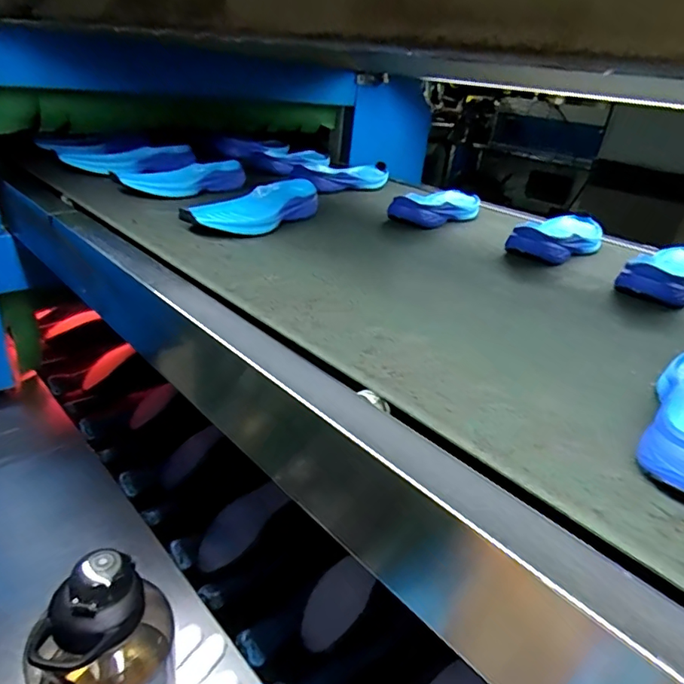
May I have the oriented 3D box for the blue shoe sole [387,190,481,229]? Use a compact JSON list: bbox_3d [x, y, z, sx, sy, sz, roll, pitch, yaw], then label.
[{"bbox_3d":[0.171,-0.237,0.900,0.100,0.040,0.237,22,31,25],"label":"blue shoe sole"}]

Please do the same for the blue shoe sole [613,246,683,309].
[{"bbox_3d":[0.460,-0.097,0.702,0.251,0.040,0.100,-18,37,-40],"label":"blue shoe sole"}]

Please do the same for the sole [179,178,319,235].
[{"bbox_3d":[-0.120,-0.193,0.743,0.091,0.040,0.234,20,30,21],"label":"sole"}]

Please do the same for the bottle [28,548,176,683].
[{"bbox_3d":[-0.213,0.298,0.473,0.109,0.211,0.099,3,28,-10],"label":"bottle"}]

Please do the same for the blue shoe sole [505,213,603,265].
[{"bbox_3d":[0.339,-0.165,0.800,0.095,0.040,0.239,25,32,29],"label":"blue shoe sole"}]

